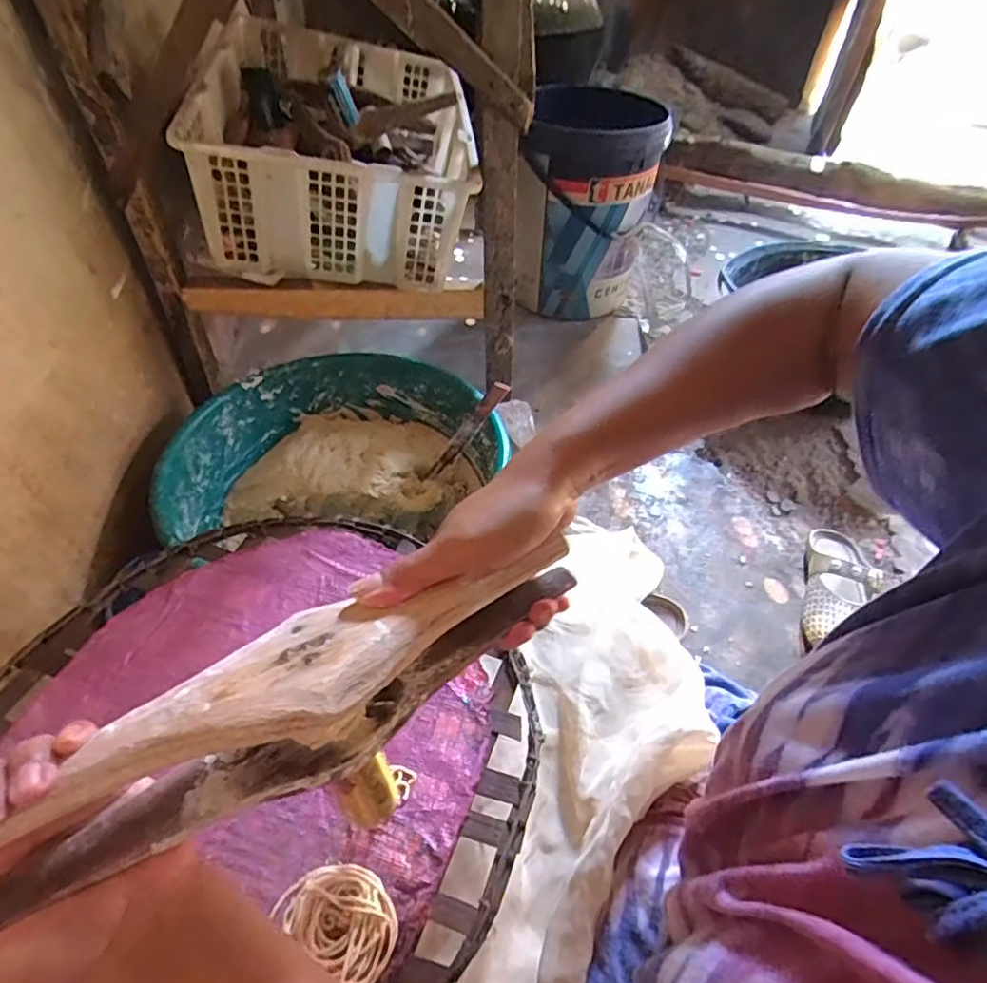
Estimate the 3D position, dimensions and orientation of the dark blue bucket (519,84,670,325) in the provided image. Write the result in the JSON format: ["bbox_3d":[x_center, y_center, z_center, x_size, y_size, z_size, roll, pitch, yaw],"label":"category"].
[{"bbox_3d":[0.190,-0.595,1.255,0.272,0.387,0.272,1,47,-1],"label":"dark blue bucket"}]

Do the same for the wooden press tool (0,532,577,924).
[{"bbox_3d":[-0.089,0.099,0.297,0.304,0.050,0.062,-25,53,-21],"label":"wooden press tool"}]

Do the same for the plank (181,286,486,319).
[{"bbox_3d":[-0.225,-0.276,0.875,0.418,0.052,0.022,-2,47,-4],"label":"plank"}]

